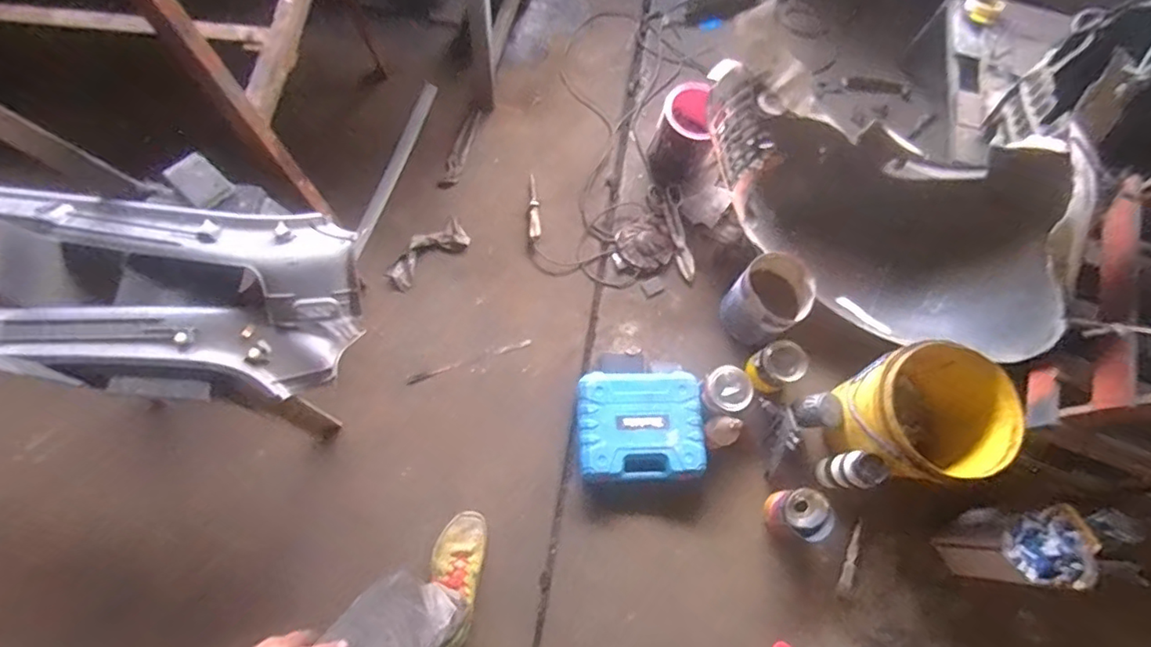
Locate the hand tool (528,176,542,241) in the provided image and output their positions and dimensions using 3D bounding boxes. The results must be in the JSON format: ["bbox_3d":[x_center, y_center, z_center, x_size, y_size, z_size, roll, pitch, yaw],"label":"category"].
[{"bbox_3d":[-0.109,-0.298,1.450,0.031,0.037,0.191,-6,75,-1],"label":"hand tool"}]

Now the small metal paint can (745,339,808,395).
[{"bbox_3d":[0.471,0.098,1.330,0.117,0.094,0.106,-37,78,-10],"label":"small metal paint can"}]

